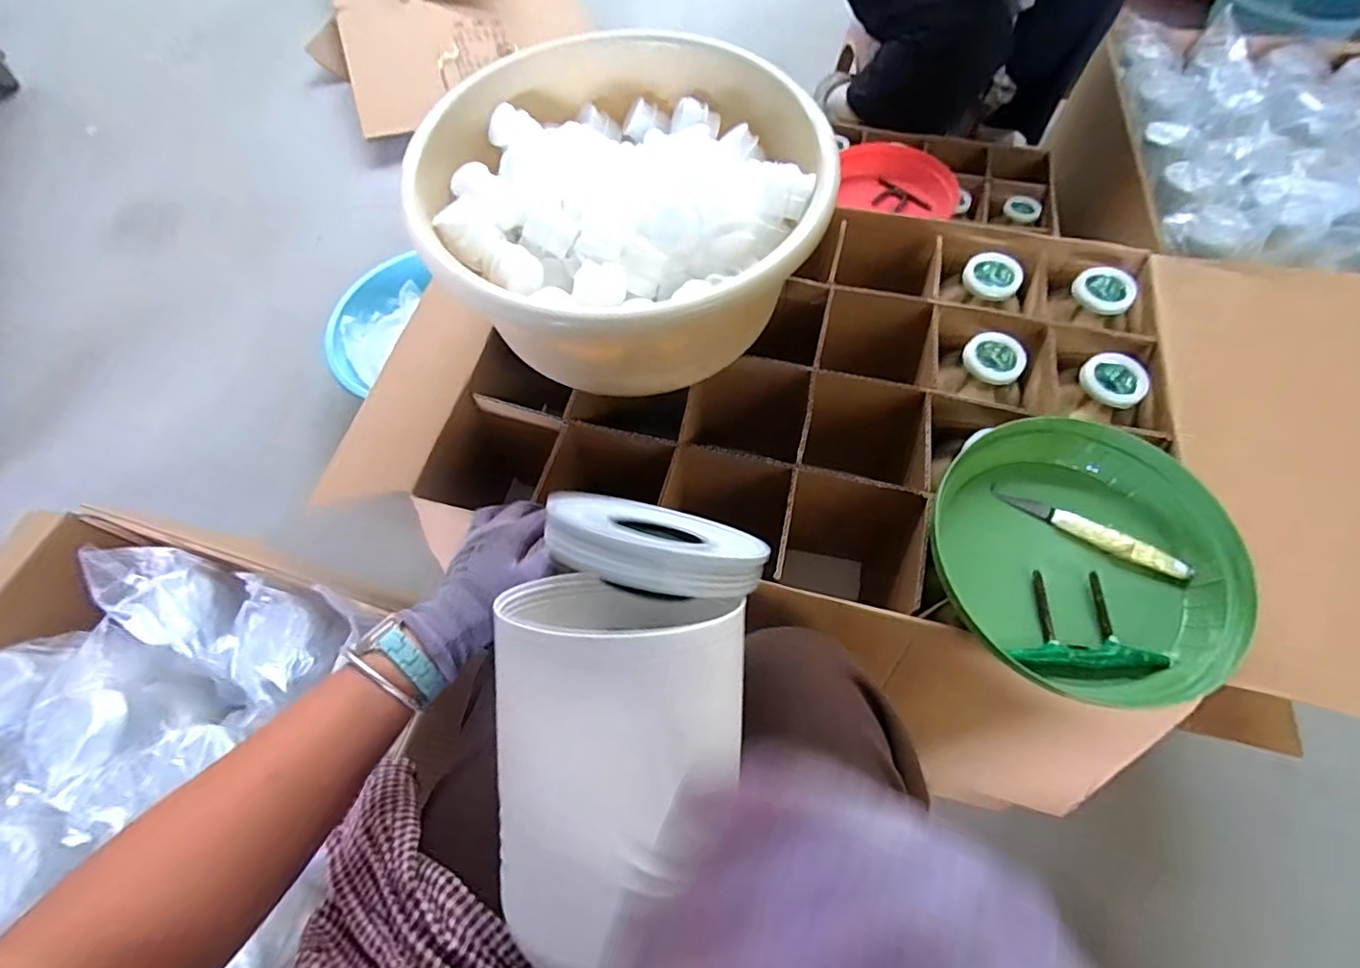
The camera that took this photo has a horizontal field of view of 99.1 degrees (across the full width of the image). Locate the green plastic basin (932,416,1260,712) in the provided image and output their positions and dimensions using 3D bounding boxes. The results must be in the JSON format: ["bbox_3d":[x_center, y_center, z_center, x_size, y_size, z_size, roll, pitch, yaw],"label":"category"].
[{"bbox_3d":[0.316,0.057,0.464,0.212,0.055,0.221,-1,61,2],"label":"green plastic basin"}]

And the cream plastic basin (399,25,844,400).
[{"bbox_3d":[-0.046,-0.245,0.546,0.350,0.148,0.317,14,63,10],"label":"cream plastic basin"}]

